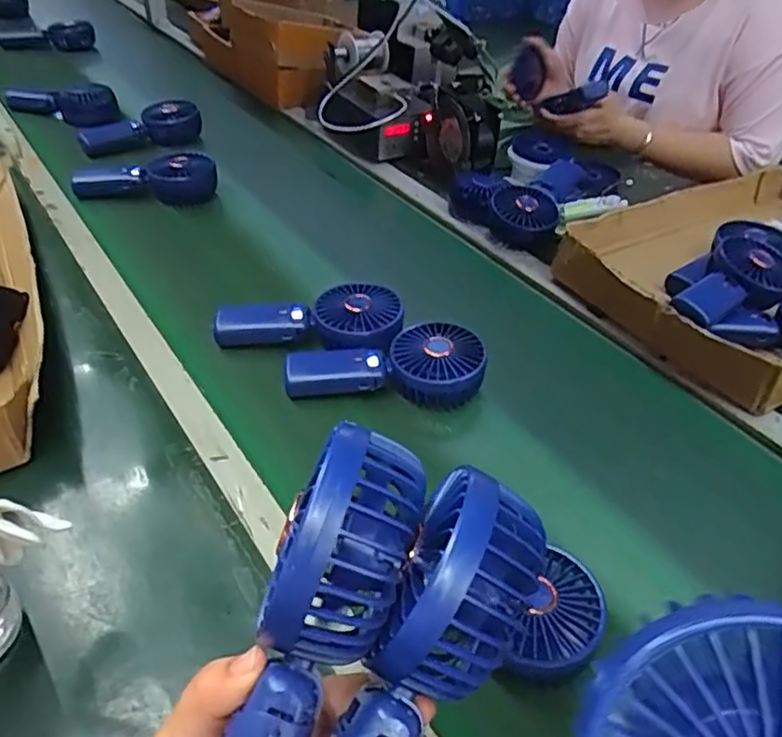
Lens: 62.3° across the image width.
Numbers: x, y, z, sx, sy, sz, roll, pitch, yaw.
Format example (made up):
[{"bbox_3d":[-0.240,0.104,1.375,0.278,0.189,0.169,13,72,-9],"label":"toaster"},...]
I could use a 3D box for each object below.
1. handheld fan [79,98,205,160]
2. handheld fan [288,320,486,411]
[{"bbox_3d":[-0.382,-0.366,0.994,0.178,0.059,0.069,-17,43,-8],"label":"handheld fan"},{"bbox_3d":[-0.006,-0.004,0.611,0.181,0.049,0.077,4,39,-3],"label":"handheld fan"}]

